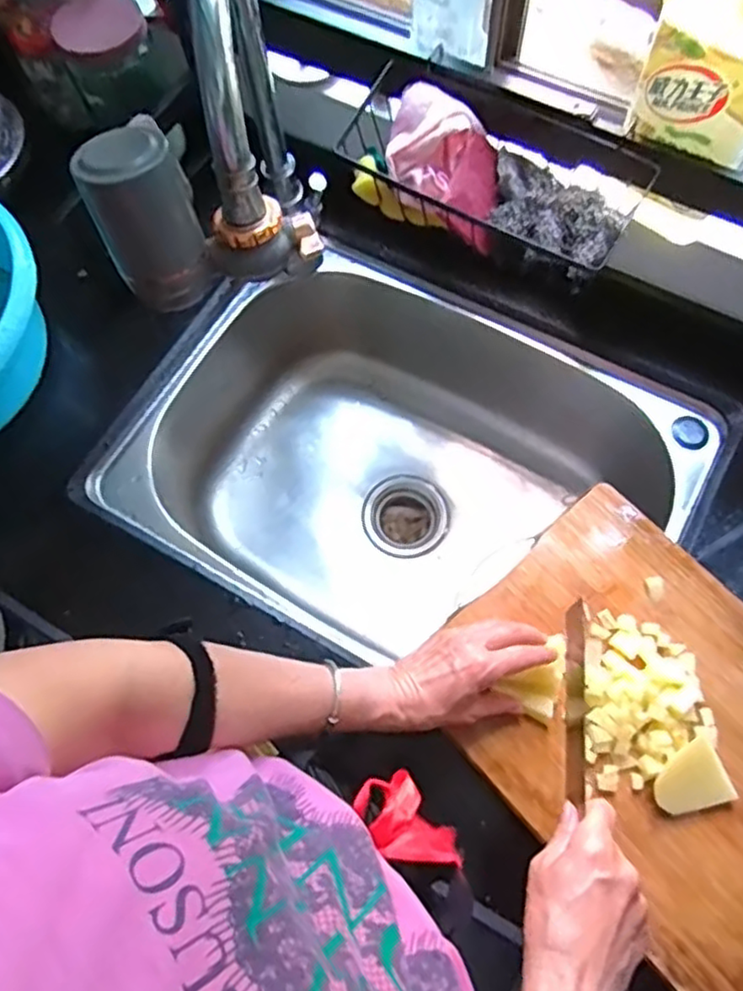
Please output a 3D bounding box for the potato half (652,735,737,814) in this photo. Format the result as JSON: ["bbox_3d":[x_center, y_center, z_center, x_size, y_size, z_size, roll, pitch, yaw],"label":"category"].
[{"bbox_3d":[0.256,0.227,0.539,0.057,0.020,0.050,-19,71,-5],"label":"potato half"}]

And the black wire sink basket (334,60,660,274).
[{"bbox_3d":[0.091,-0.277,0.582,0.271,0.078,0.114,32,74,12],"label":"black wire sink basket"}]

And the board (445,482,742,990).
[{"bbox_3d":[0.247,0.196,0.566,0.273,0.019,0.364,-41,74,-12],"label":"board"}]

